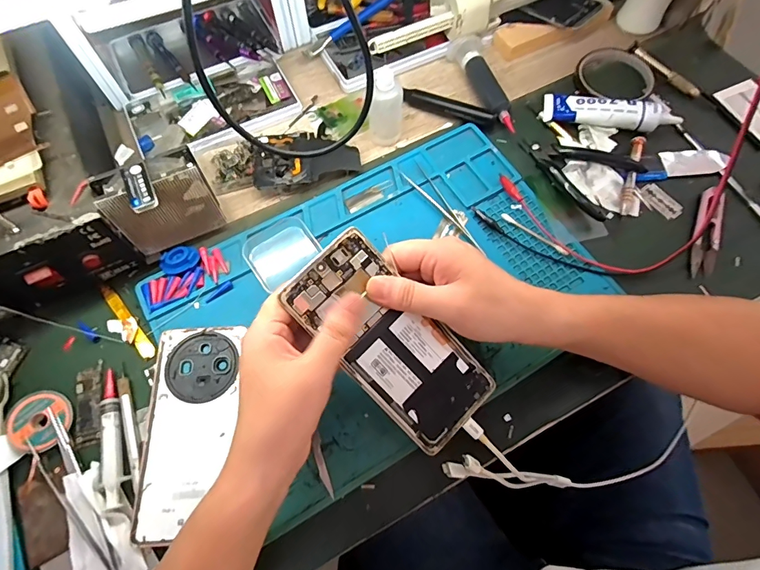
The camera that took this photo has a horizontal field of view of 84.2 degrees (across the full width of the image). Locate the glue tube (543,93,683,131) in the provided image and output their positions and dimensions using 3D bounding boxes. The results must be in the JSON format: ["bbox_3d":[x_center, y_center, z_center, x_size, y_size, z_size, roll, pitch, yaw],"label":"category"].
[{"bbox_3d":[0.244,-0.185,0.445,0.130,0.030,0.039,13,67,5],"label":"glue tube"}]

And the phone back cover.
[{"bbox_3d":[-0.150,0.110,0.334,0.069,0.005,0.157,-3,67,-1],"label":"phone back cover"}]

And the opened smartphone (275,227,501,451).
[{"bbox_3d":[0.010,0.042,0.303,0.073,0.004,0.162,-43,98,-10],"label":"opened smartphone"}]

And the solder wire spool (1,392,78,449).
[{"bbox_3d":[-0.270,0.106,0.332,0.053,0.008,0.042,10,67,4],"label":"solder wire spool"}]

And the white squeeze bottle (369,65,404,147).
[{"bbox_3d":[0.006,-0.179,0.427,0.032,0.074,0.027,6,67,2],"label":"white squeeze bottle"}]

